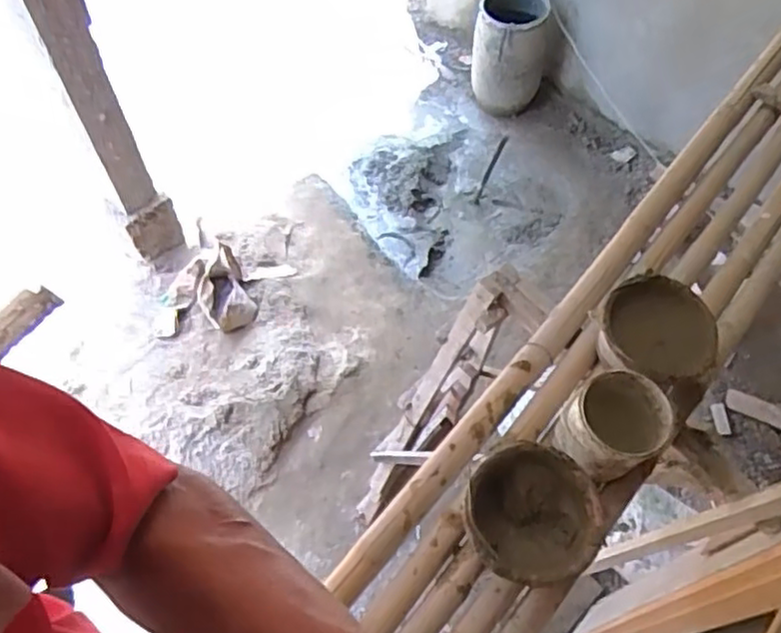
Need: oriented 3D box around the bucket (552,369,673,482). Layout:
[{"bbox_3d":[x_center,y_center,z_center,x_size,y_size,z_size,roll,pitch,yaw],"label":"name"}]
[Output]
[{"bbox_3d":[0.454,0.232,1.383,0.202,0.172,0.173,-34,65,-20],"label":"bucket"}]

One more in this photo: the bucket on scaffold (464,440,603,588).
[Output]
[{"bbox_3d":[0.255,0.375,1.268,0.238,0.141,0.227,1,58,-1],"label":"bucket on scaffold"}]

